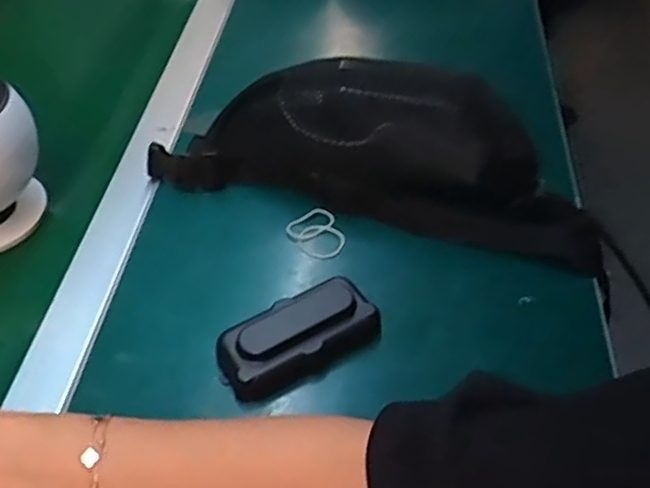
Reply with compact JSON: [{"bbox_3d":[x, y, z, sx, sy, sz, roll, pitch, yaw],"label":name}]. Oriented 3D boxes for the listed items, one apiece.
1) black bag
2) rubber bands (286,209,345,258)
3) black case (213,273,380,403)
[{"bbox_3d":[0.047,-0.084,0.531,0.345,0.074,0.121,11,48,13],"label":"black bag"},{"bbox_3d":[-0.004,-0.007,0.516,0.037,0.004,0.044,-31,65,-12],"label":"rubber bands"},{"bbox_3d":[-0.018,0.062,0.442,0.105,0.036,0.049,-26,50,-20],"label":"black case"}]

